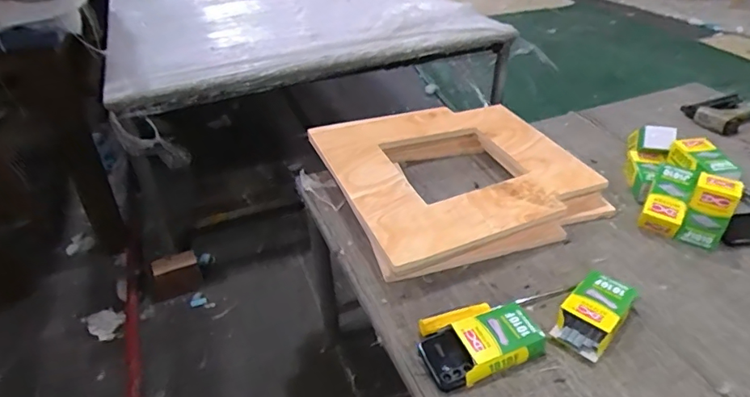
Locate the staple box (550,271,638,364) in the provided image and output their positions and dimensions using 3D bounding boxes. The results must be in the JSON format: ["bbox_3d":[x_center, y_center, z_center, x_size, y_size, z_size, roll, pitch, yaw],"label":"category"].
[{"bbox_3d":[0.330,0.170,0.770,0.080,0.040,0.148,25,43,34],"label":"staple box"}]

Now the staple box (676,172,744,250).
[{"bbox_3d":[0.582,0.026,0.898,0.065,0.128,0.051,17,38,26],"label":"staple box"}]

